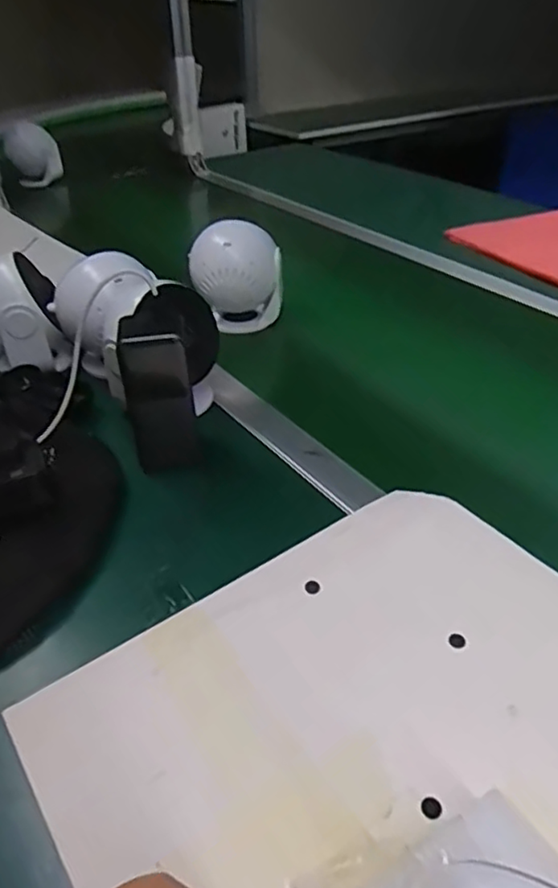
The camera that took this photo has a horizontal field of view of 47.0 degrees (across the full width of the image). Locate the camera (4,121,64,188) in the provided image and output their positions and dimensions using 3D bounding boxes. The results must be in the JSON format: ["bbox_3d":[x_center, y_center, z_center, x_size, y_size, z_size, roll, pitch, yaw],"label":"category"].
[{"bbox_3d":[-0.533,-0.628,1.403,0.109,0.115,0.123,-12,36,-13],"label":"camera"}]

